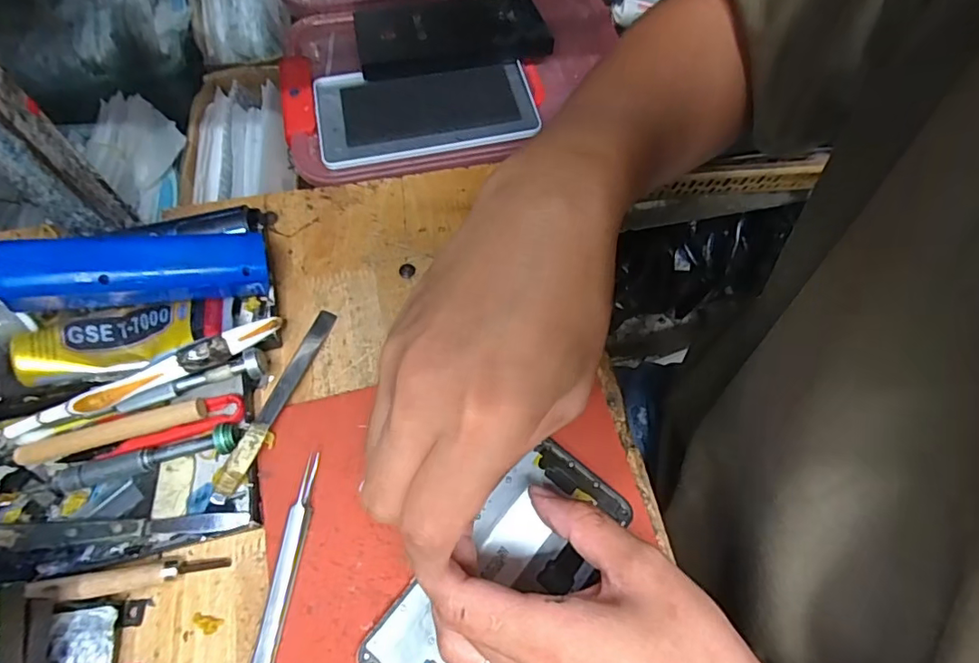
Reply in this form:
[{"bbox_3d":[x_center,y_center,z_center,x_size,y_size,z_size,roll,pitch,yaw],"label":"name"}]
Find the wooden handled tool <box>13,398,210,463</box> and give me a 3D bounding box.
[{"bbox_3d":[-0.208,0.056,0.293,0.099,0.014,0.011,-13,65,-9],"label":"wooden handled tool"}]

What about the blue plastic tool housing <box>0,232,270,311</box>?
[{"bbox_3d":[-0.199,-0.036,0.307,0.128,0.028,0.029,-7,63,-26],"label":"blue plastic tool housing"}]

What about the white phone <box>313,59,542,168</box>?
[{"bbox_3d":[-0.056,-0.194,0.466,0.185,0.015,0.099,-10,65,-8],"label":"white phone"}]

